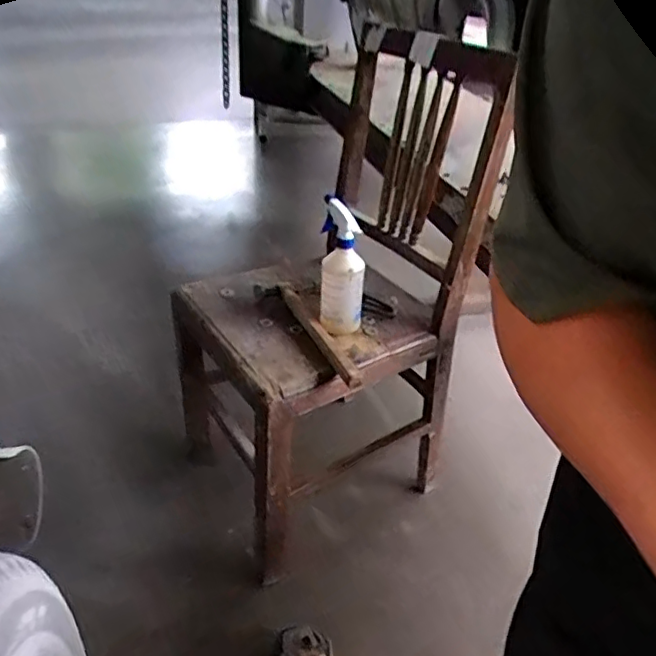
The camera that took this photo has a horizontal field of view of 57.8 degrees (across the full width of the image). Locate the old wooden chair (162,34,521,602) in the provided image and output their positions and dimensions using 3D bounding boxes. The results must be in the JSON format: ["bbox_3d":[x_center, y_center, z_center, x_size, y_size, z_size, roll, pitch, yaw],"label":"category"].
[{"bbox_3d":[0.003,-0.056,1.097,0.501,0.803,0.410,-16,38,-25],"label":"old wooden chair"}]

